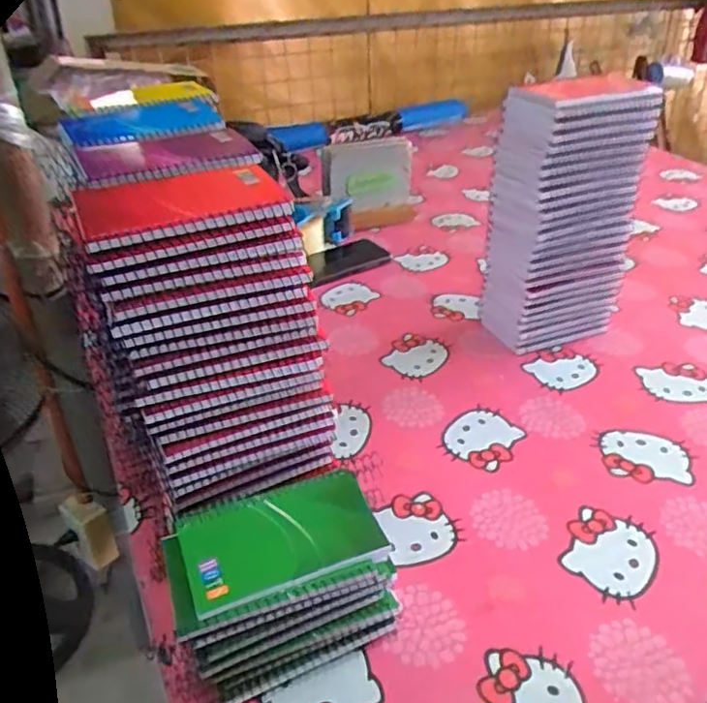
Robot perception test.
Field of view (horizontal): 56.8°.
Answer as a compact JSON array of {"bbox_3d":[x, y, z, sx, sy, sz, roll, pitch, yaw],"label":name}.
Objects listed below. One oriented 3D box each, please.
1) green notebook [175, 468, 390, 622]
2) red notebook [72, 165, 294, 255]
[{"bbox_3d":[-0.050,0.126,0.449,0.129,0.012,0.081,-14,36,-18],"label":"green notebook"},{"bbox_3d":[-0.117,-0.103,0.444,0.130,0.013,0.097,-14,36,-19],"label":"red notebook"}]

